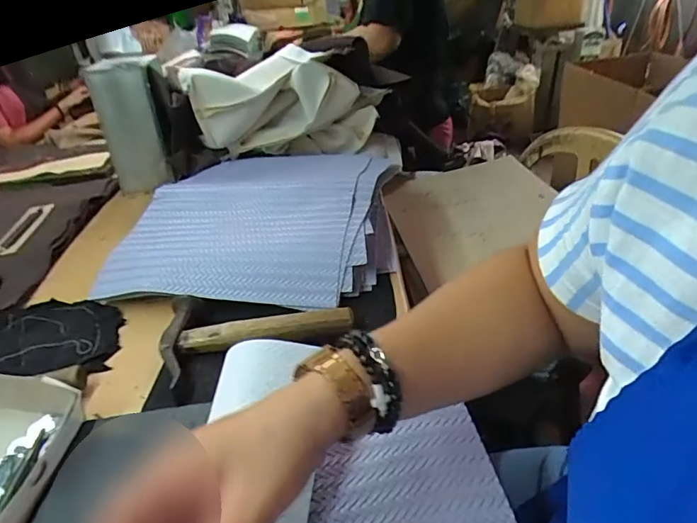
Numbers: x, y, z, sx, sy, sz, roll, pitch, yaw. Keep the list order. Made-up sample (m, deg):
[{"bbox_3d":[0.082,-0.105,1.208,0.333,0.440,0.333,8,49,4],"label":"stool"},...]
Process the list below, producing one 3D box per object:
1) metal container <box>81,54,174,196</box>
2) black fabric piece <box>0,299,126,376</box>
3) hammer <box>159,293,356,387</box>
[{"bbox_3d":[-0.388,-0.246,0.862,0.117,0.228,0.117,-20,34,-21],"label":"metal container"},{"bbox_3d":[-0.344,0.085,0.540,0.183,0.018,0.120,-1,32,9],"label":"black fabric piece"},{"bbox_3d":[-0.096,0.065,0.500,0.195,0.021,0.105,-9,32,-4],"label":"hammer"}]

